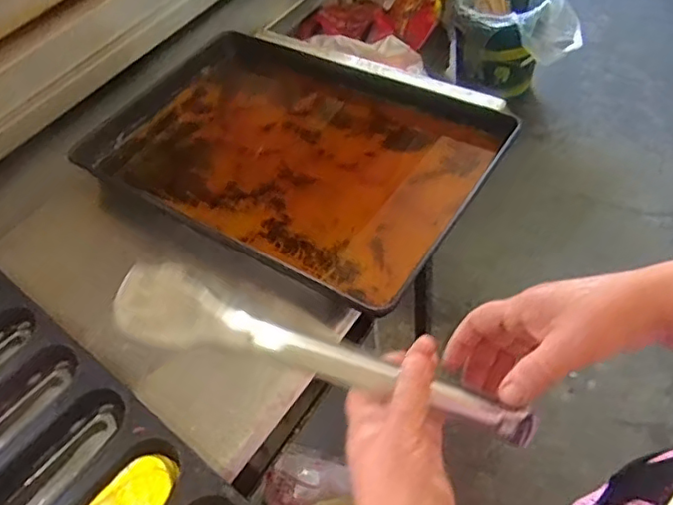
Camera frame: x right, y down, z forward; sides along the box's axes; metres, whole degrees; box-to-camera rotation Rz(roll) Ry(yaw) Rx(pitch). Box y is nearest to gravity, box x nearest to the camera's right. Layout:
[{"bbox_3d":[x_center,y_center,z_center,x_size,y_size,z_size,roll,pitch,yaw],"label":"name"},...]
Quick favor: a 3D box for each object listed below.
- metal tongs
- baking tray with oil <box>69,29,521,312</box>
[{"bbox_3d":[-0.008,0.071,0.391,0.279,0.030,0.039,19,56,-1],"label":"metal tongs"},{"bbox_3d":[-0.083,-0.176,0.940,0.643,0.061,0.414,27,59,25],"label":"baking tray with oil"}]

